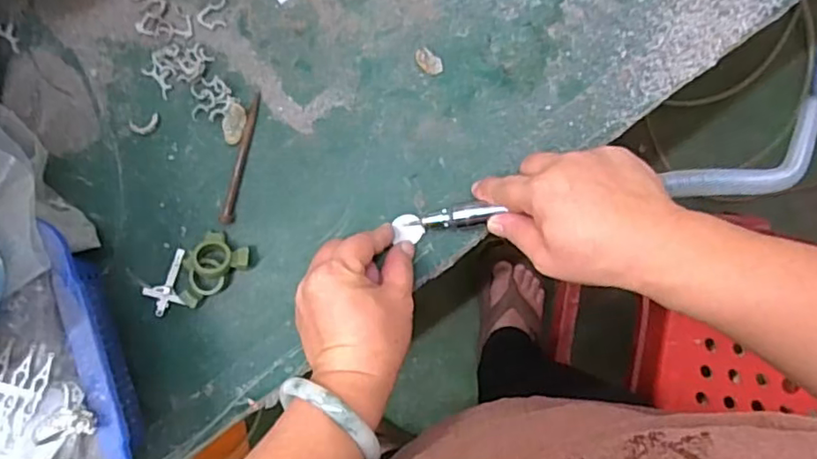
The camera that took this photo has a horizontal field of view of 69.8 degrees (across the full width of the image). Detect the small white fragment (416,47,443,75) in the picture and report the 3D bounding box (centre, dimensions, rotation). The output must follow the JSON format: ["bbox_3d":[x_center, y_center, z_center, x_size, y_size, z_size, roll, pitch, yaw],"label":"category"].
[{"bbox_3d":[0.014,-0.116,0.406,0.021,0.006,0.013,41,94,1],"label":"small white fragment"}]

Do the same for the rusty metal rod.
[{"bbox_3d":[-0.119,-0.051,0.419,0.009,0.004,0.094,14,93,2],"label":"rusty metal rod"}]

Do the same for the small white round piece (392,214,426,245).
[{"bbox_3d":[0.001,0.000,0.407,0.020,0.006,0.021,0,95,1],"label":"small white round piece"}]

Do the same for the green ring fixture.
[{"bbox_3d":[-0.142,0.027,0.415,0.059,0.015,0.035,-41,90,4],"label":"green ring fixture"}]

